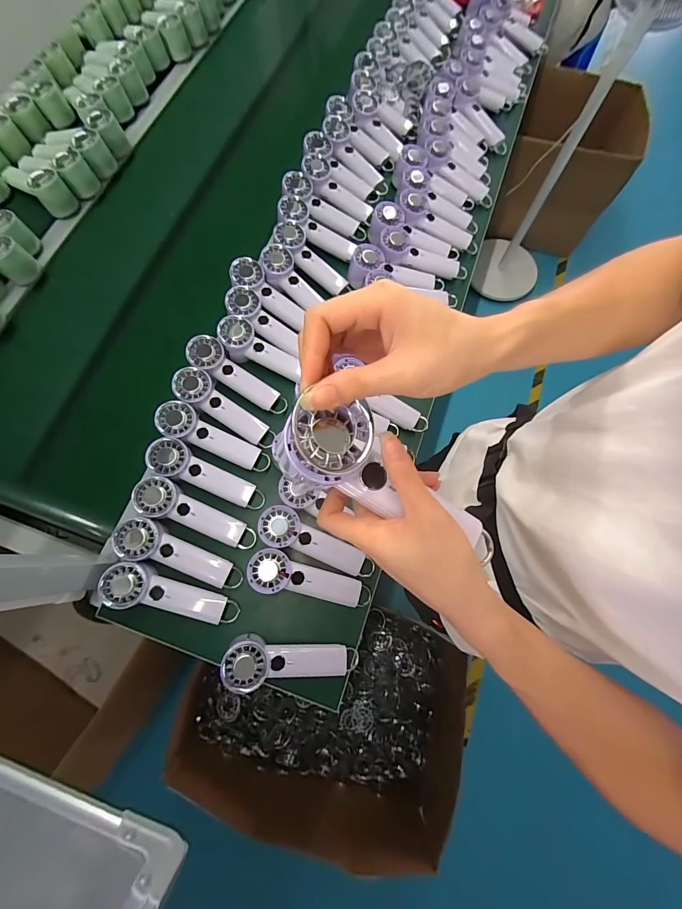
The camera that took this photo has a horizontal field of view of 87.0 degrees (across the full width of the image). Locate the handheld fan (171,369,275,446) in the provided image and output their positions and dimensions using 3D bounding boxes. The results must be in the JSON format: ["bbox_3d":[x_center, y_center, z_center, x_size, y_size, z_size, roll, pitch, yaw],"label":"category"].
[{"bbox_3d":[-0.198,-0.078,0.619,0.187,0.035,0.057,37,75,-11],"label":"handheld fan"}]

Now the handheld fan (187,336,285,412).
[{"bbox_3d":[-0.182,-0.138,0.642,0.189,0.035,0.058,36,75,-12],"label":"handheld fan"}]

